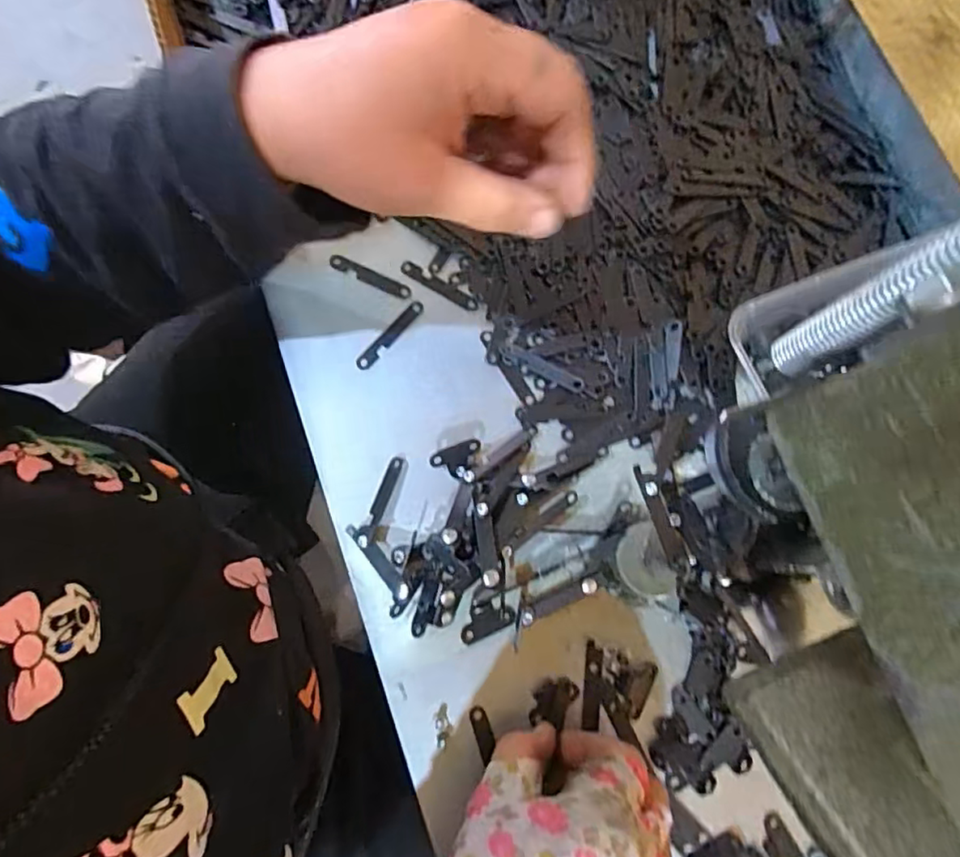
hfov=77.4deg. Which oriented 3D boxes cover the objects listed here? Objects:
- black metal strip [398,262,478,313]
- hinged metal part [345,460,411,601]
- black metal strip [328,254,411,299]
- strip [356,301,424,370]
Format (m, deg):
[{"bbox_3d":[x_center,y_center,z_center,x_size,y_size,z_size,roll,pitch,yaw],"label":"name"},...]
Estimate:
[{"bbox_3d":[-0.024,-0.085,0.356,0.051,0.004,0.008,30,77,5],"label":"black metal strip"},{"bbox_3d":[-0.055,0.053,0.318,0.031,0.007,0.073,-4,68,-2],"label":"hinged metal part"},{"bbox_3d":[-0.065,-0.090,0.355,0.051,0.004,0.010,23,77,4],"label":"black metal strip"},{"bbox_3d":[-0.052,-0.054,0.348,0.009,0.004,0.051,41,79,7],"label":"strip"}]

